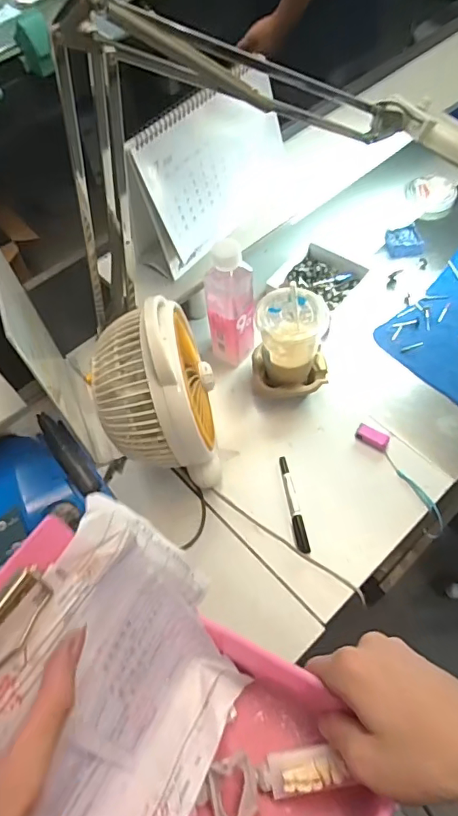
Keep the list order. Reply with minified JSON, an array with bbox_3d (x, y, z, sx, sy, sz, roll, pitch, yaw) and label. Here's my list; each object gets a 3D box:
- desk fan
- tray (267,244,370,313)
[{"bbox_3d":[-0.093,-0.024,0.653,0.145,0.242,0.203,-10,59,-3],"label":"desk fan"},{"bbox_3d":[0.155,-0.220,0.880,0.121,0.032,0.115,37,68,22],"label":"tray"}]

